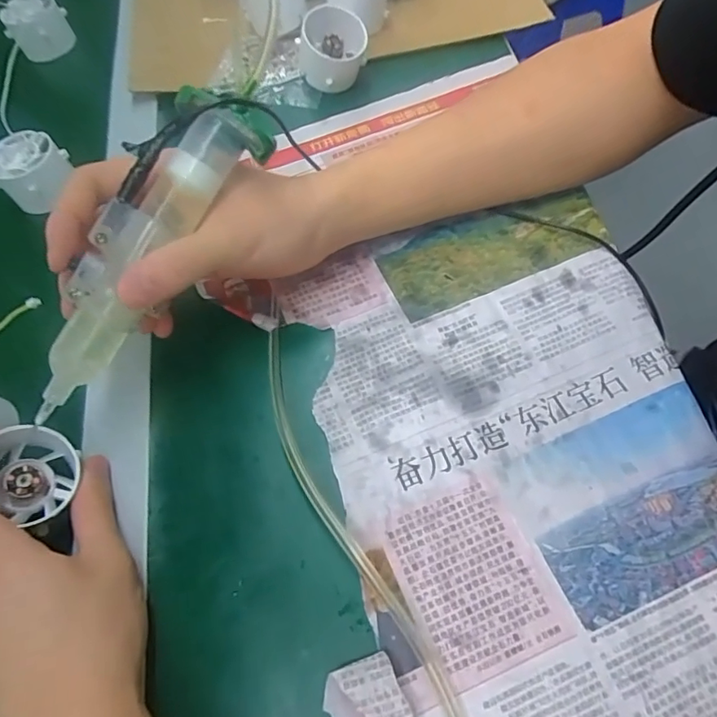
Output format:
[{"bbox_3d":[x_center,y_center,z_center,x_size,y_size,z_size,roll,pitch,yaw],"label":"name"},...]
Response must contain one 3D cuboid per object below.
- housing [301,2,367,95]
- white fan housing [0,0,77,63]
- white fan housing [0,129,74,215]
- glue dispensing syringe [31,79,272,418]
[{"bbox_3d":[-0.020,-0.245,0.417,0.054,0.043,0.047,-6,62,1],"label":"housing"},{"bbox_3d":[-0.304,-0.315,0.500,0.053,0.038,0.044,-38,66,-15],"label":"white fan housing"},{"bbox_3d":[-0.249,-0.143,0.401,0.047,0.033,0.051,36,70,20],"label":"white fan housing"},{"bbox_3d":[-0.104,-0.048,0.255,0.036,0.030,0.171,33,89,19],"label":"glue dispensing syringe"}]

